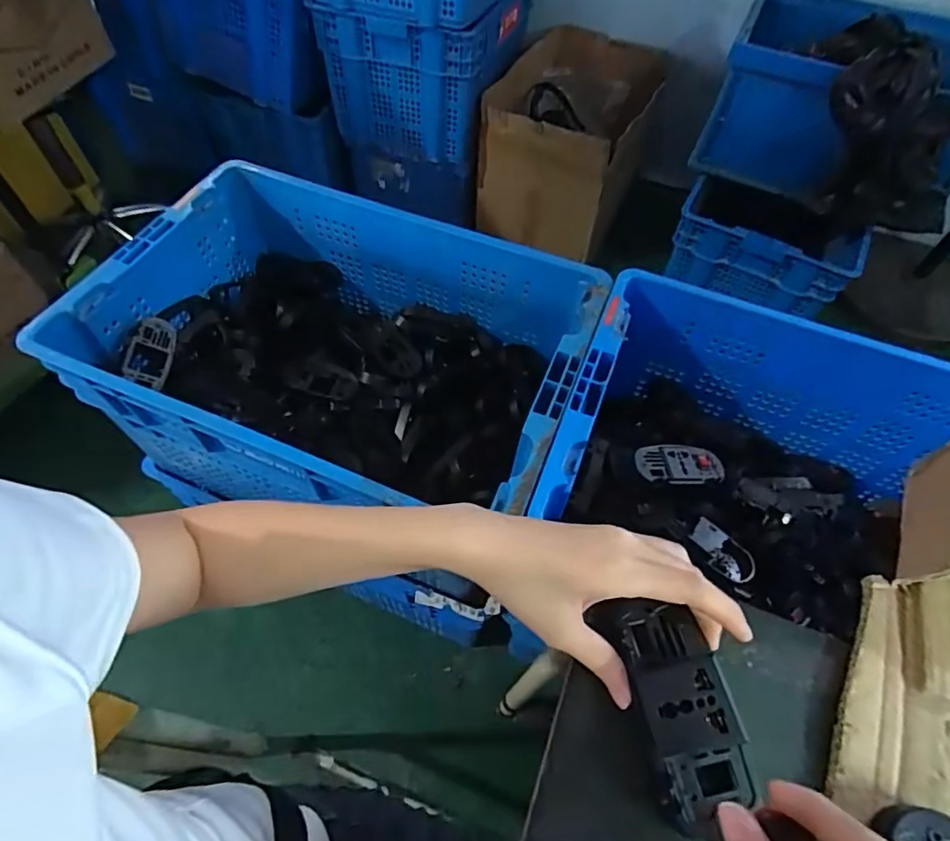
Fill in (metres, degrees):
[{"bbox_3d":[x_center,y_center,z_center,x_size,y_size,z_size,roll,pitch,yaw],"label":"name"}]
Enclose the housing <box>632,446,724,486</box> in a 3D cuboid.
[{"bbox_3d":[0.228,0.049,0.606,0.107,0.010,0.046,2,56,-17],"label":"housing"}]

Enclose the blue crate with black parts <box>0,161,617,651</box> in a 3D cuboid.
[{"bbox_3d":[-0.166,-0.050,0.766,0.565,0.303,0.390,21,58,11],"label":"blue crate with black parts"}]

